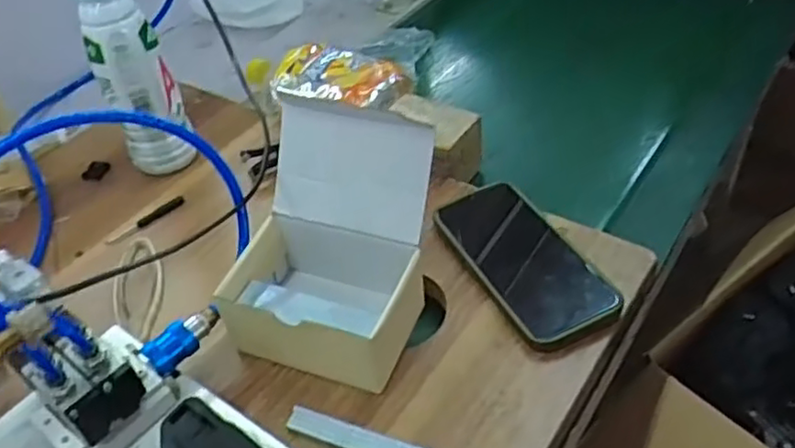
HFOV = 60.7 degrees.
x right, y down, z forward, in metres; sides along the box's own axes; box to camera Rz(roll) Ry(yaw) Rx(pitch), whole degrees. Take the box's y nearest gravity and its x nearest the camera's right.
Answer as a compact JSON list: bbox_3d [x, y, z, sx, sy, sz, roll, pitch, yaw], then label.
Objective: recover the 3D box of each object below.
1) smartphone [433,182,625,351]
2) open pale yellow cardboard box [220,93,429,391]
[{"bbox_3d":[0.099,0.026,0.538,0.080,0.015,0.170,-20,45,-15],"label":"smartphone"},{"bbox_3d":[-0.045,0.012,0.480,0.124,0.135,0.134,14,46,20],"label":"open pale yellow cardboard box"}]

